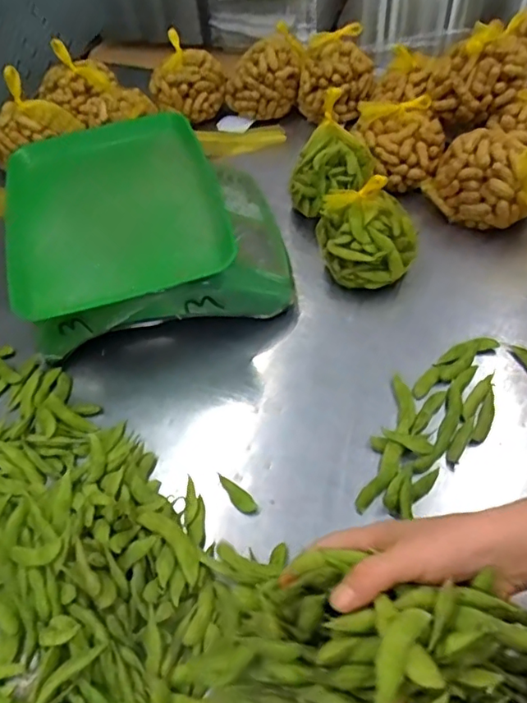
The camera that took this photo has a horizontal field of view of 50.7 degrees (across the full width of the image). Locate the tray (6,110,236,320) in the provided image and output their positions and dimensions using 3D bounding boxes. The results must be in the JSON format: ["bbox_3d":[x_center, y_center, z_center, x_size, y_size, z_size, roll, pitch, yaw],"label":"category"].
[{"bbox_3d":[-0.165,-0.154,0.604,0.220,0.028,0.284,-16,54,-7],"label":"tray"}]

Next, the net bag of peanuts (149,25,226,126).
[{"bbox_3d":[-0.109,-0.414,0.845,0.090,0.089,0.100,33,63,26],"label":"net bag of peanuts"}]

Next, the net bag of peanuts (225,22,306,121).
[{"bbox_3d":[0.001,-0.415,0.842,0.118,0.088,0.078,-4,53,2],"label":"net bag of peanuts"}]

